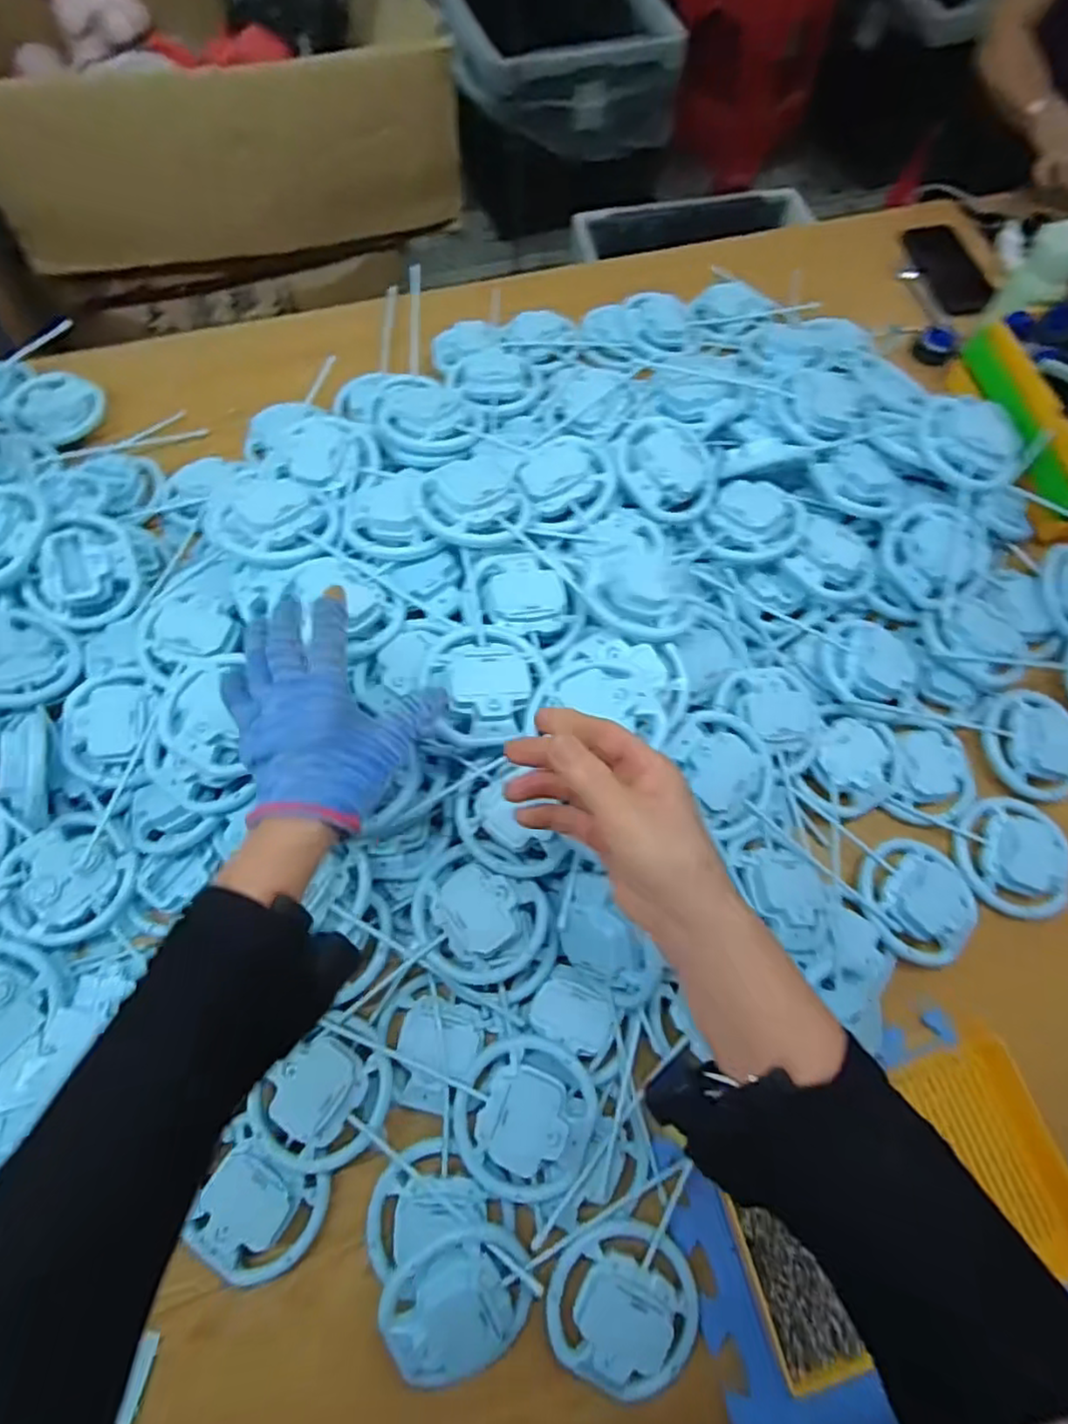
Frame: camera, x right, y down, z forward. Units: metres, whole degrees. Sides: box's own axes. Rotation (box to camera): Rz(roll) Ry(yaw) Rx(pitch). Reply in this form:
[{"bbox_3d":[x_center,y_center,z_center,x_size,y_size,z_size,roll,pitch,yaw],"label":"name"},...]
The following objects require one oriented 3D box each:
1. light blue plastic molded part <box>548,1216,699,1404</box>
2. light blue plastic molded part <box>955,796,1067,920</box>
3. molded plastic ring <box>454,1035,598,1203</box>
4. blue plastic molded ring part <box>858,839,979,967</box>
[{"bbox_3d":[0.065,0.412,0.459,0.102,0.022,0.090,12,68,3],"label":"light blue plastic molded part"},{"bbox_3d":[0.429,0.129,0.590,0.088,0.023,0.104,-16,69,-8],"label":"light blue plastic molded part"},{"bbox_3d":[-0.006,0.294,0.478,0.101,0.023,0.102,1,68,-2],"label":"molded plastic ring"},{"bbox_3d":[0.331,0.162,0.569,0.098,0.032,0.102,1,68,-2],"label":"blue plastic molded ring part"}]

